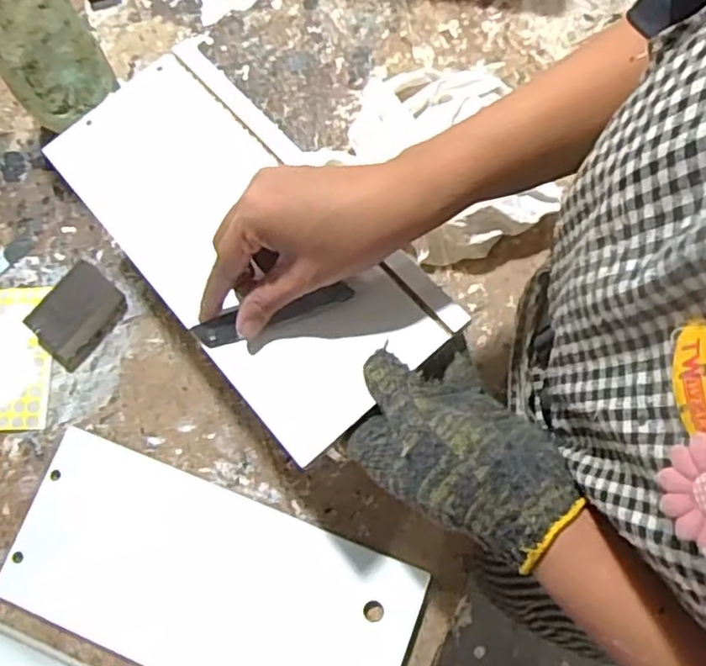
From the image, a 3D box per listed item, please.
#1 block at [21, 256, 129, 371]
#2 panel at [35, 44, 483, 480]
[{"bbox_3d":[-0.220,-0.016,0.528,0.051,0.021,0.072,40,81,9],"label":"block"},{"bbox_3d":[-0.073,-0.069,0.428,0.133,0.011,0.289,-38,70,-7],"label":"panel"}]

